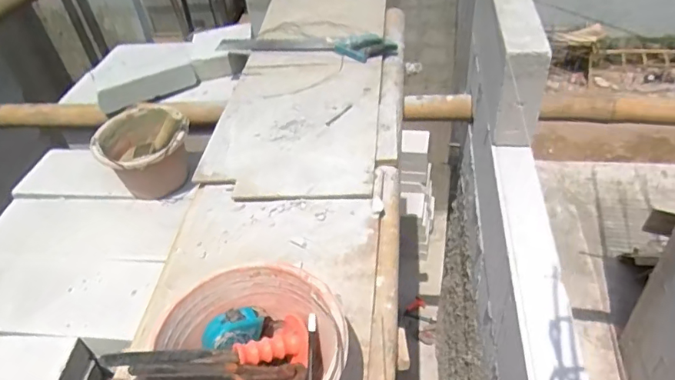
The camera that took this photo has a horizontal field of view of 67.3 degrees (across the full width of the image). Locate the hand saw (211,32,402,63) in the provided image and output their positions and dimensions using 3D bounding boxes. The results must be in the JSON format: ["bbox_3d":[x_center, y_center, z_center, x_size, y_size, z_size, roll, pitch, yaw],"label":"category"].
[{"bbox_3d":[-0.112,-0.428,1.496,0.572,0.022,0.128,6,44,14],"label":"hand saw"}]

